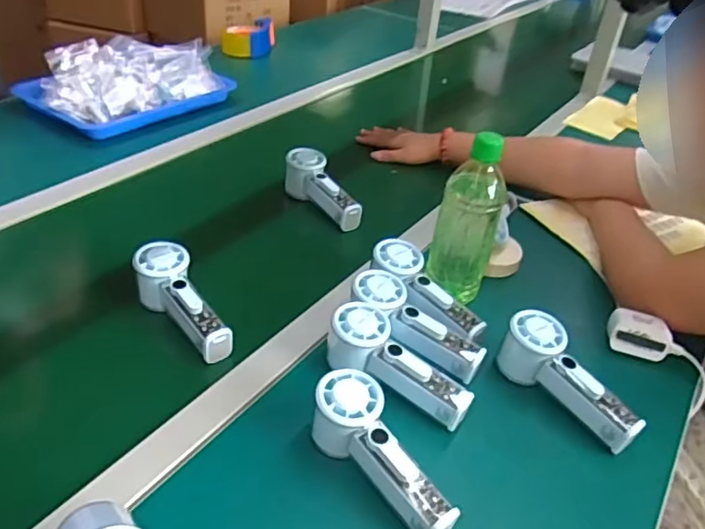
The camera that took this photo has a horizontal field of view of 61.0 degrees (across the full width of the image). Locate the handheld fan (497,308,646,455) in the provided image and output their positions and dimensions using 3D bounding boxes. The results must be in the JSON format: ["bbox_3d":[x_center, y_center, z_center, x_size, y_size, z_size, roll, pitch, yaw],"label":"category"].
[{"bbox_3d":[0.215,0.119,0.604,0.047,0.069,0.157,-22,57,-33],"label":"handheld fan"}]

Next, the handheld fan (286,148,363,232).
[{"bbox_3d":[-0.041,-0.103,0.864,0.050,0.064,0.159,-23,57,-33],"label":"handheld fan"}]

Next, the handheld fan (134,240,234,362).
[{"bbox_3d":[-0.182,0.040,0.630,0.056,0.057,0.152,-17,41,-28],"label":"handheld fan"}]

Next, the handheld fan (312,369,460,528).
[{"bbox_3d":[0.023,0.165,0.509,0.052,0.059,0.156,-22,57,-32],"label":"handheld fan"}]

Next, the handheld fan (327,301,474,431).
[{"bbox_3d":[0.043,0.103,0.593,0.158,0.057,0.054,36,44,16],"label":"handheld fan"}]

